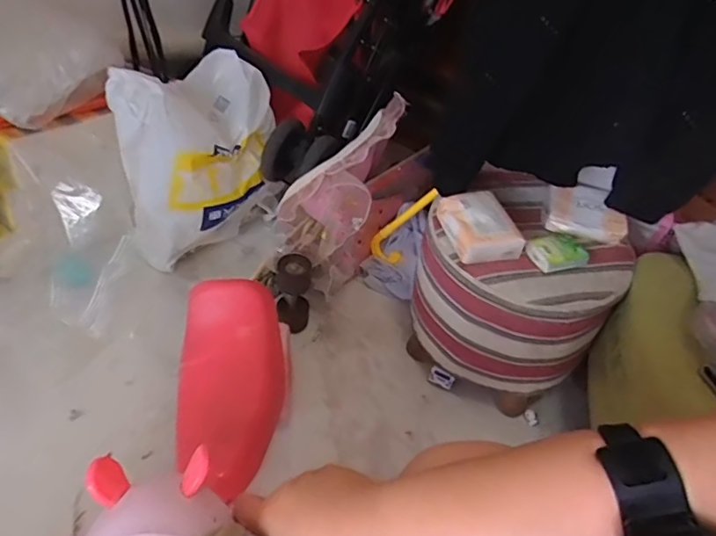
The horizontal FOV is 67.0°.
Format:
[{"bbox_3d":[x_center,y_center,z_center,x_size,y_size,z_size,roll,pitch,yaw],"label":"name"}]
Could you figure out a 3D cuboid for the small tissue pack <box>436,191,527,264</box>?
[{"bbox_3d":[0.172,-0.060,0.768,0.086,0.043,0.106,-7,46,-15],"label":"small tissue pack"}]

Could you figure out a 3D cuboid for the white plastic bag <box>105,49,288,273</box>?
[{"bbox_3d":[-0.296,-0.223,1.027,0.253,0.325,0.285,-6,46,-14],"label":"white plastic bag"}]

